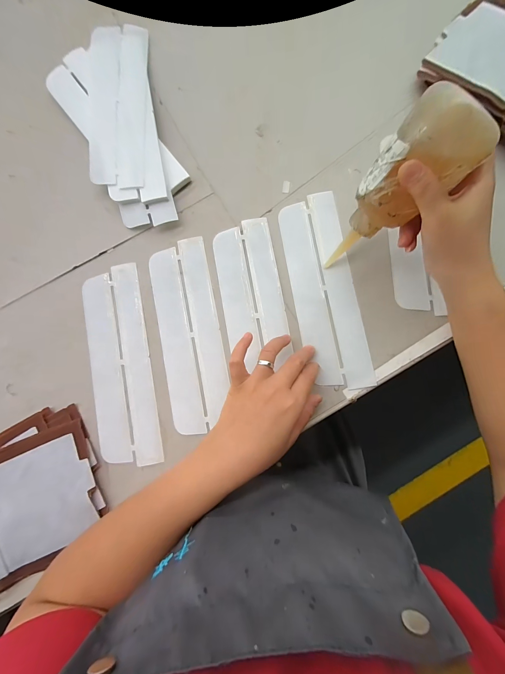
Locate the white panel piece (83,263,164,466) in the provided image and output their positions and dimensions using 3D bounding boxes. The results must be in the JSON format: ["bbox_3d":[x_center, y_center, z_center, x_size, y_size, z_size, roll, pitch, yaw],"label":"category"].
[{"bbox_3d":[-0.152,0.030,0.316,0.069,0.008,0.221,-11,84,1],"label":"white panel piece"}]

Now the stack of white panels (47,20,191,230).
[{"bbox_3d":[-0.164,-0.255,0.341,0.121,0.018,0.259,-17,84,1],"label":"stack of white panels"}]

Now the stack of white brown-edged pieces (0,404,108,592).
[{"bbox_3d":[-0.299,0.199,0.298,0.286,0.027,0.155,-30,84,-1],"label":"stack of white brown-edged pieces"}]

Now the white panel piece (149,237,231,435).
[{"bbox_3d":[-0.072,-0.005,0.316,0.070,0.008,0.214,-12,84,1],"label":"white panel piece"}]

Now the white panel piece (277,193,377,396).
[{"bbox_3d":[0.082,-0.053,0.316,0.069,0.004,0.222,-12,82,1],"label":"white panel piece"}]

